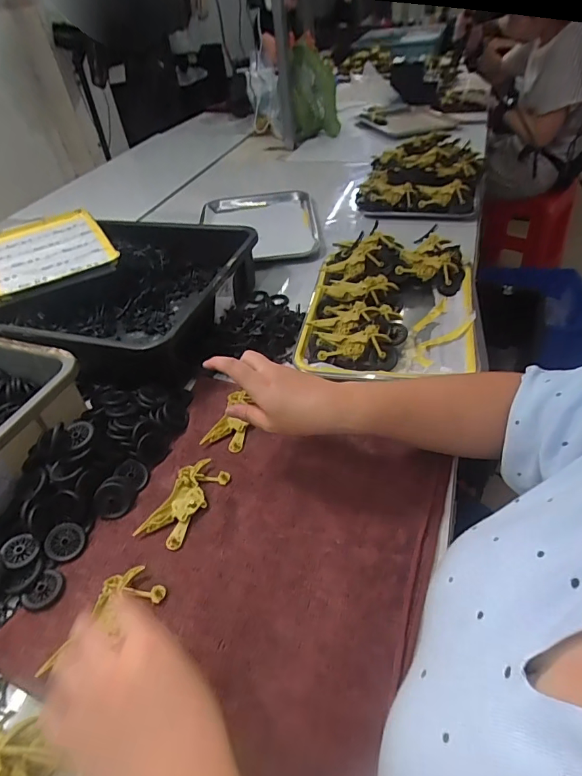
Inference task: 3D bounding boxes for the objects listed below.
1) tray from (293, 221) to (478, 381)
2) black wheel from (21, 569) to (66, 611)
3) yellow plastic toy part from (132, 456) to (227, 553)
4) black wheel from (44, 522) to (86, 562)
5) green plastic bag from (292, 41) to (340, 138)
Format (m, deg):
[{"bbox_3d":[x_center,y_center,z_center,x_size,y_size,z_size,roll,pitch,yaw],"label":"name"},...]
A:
[{"bbox_3d":[0.156,-0.130,0.681,0.250,0.070,0.327,5,45,13],"label":"tray"},{"bbox_3d":[-0.234,0.192,0.414,0.033,0.006,0.037,20,50,26],"label":"black wheel"},{"bbox_3d":[-0.113,0.123,0.469,0.054,0.010,0.100,14,47,21],"label":"yellow plastic toy part"},{"bbox_3d":[-0.229,0.157,0.443,0.036,0.007,0.036,11,57,-17],"label":"black wheel"},{"bbox_3d":[0.078,-0.969,1.428,0.144,0.234,0.222,-3,44,4],"label":"green plastic bag"}]

